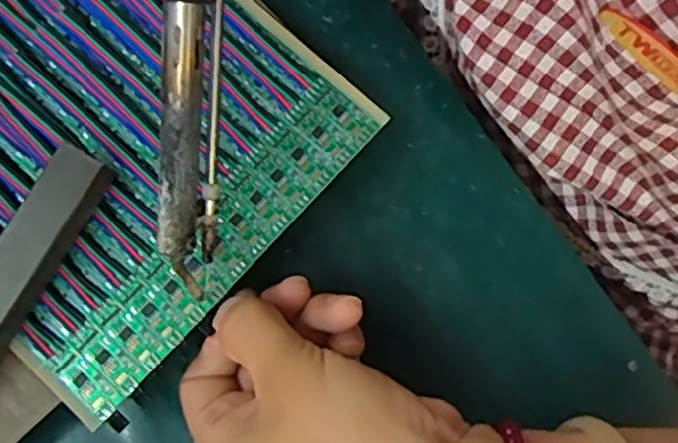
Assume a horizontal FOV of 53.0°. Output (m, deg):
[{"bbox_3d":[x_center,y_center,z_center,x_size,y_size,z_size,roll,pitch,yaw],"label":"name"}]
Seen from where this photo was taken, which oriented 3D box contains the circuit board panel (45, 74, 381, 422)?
[{"bbox_3d":[-0.047,0.008,0.267,0.032,0.004,0.154,41,83,9],"label":"circuit board panel"}]

